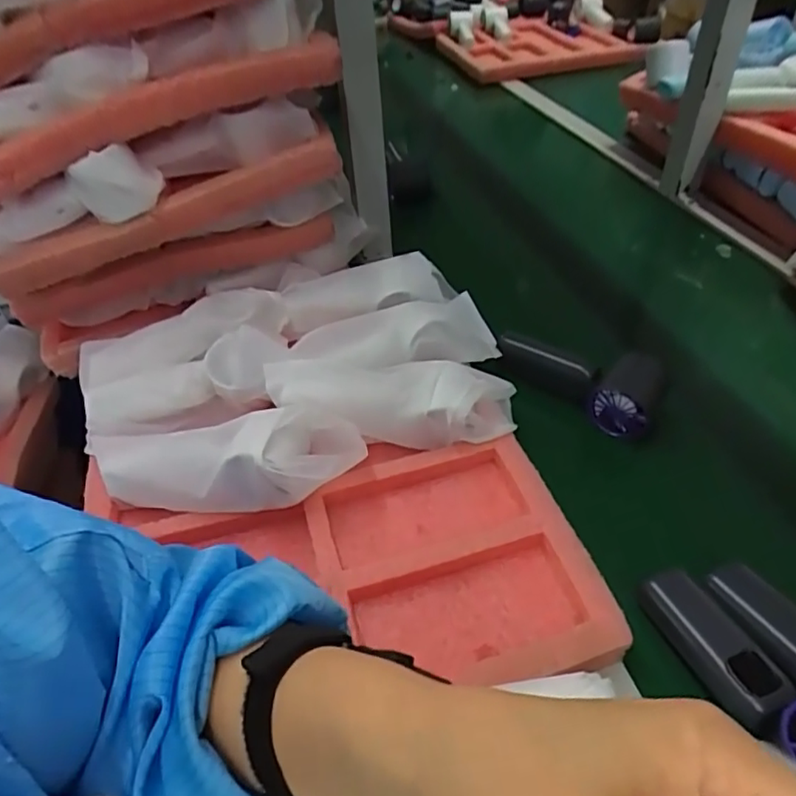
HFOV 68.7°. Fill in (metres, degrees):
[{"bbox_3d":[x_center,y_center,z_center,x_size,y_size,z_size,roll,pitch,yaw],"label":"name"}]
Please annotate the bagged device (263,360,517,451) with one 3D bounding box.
[{"bbox_3d":[-0.005,0.001,0.477,0.197,0.050,0.060,-1,44,4],"label":"bagged device"}]

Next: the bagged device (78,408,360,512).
[{"bbox_3d":[-0.138,0.043,0.436,0.215,0.050,0.063,-1,44,4],"label":"bagged device"}]

